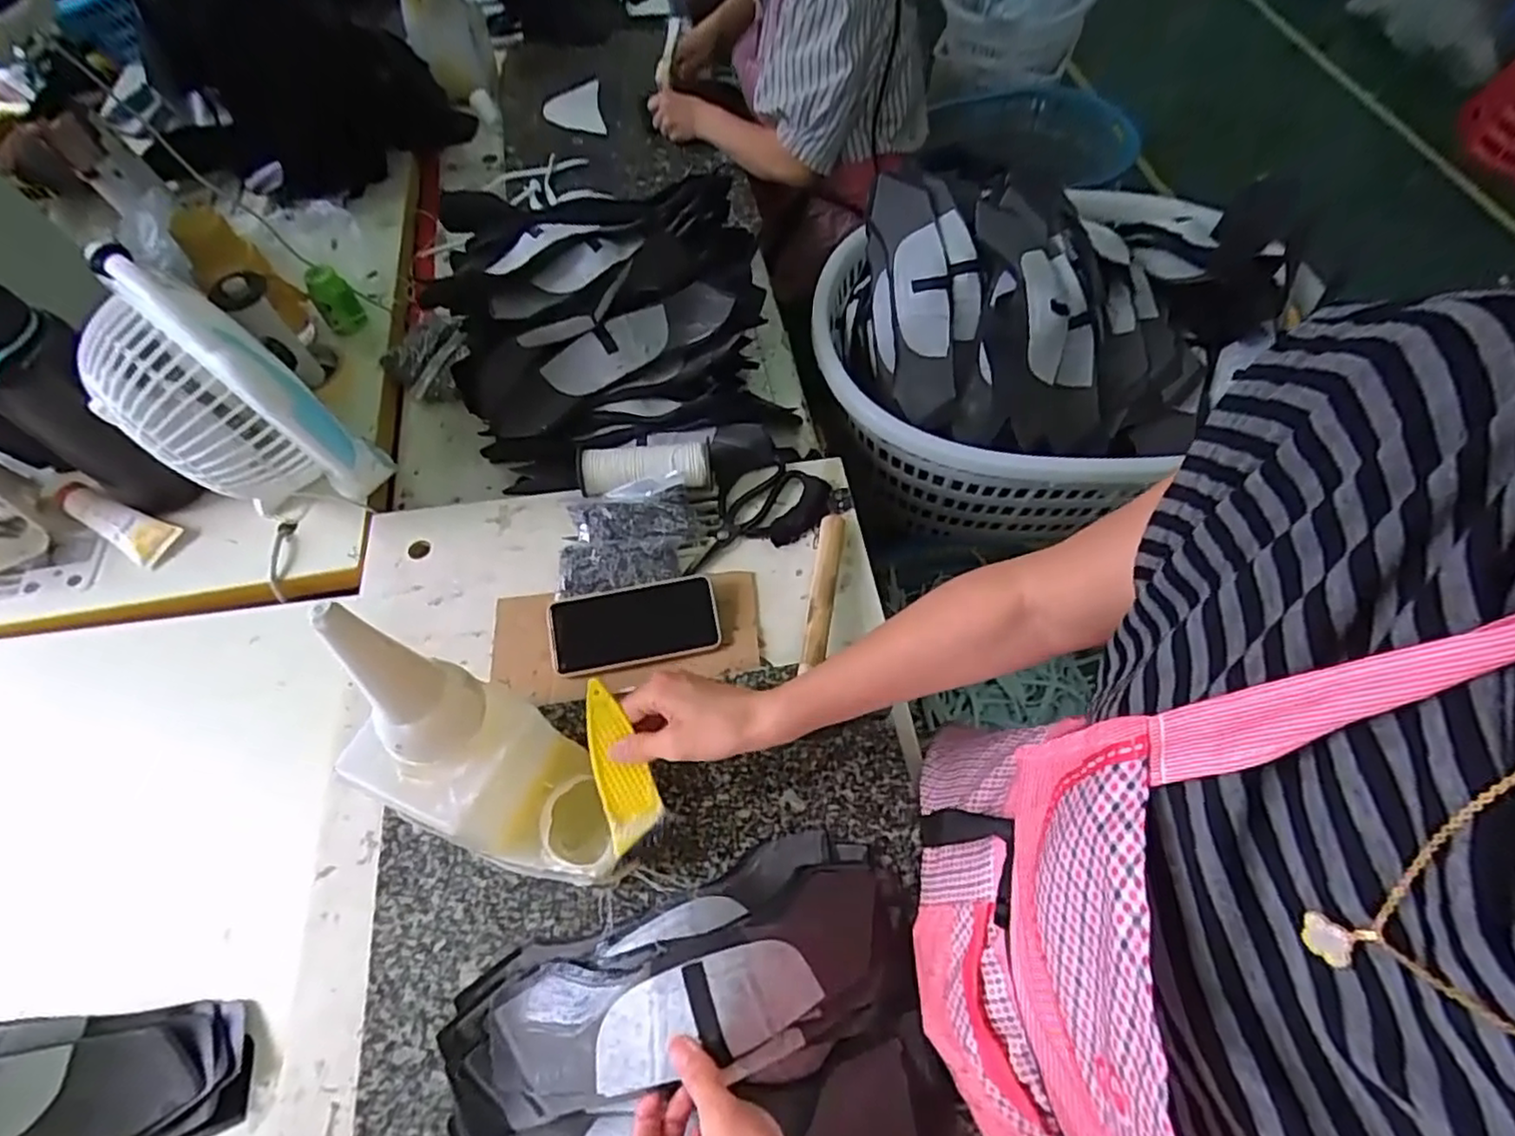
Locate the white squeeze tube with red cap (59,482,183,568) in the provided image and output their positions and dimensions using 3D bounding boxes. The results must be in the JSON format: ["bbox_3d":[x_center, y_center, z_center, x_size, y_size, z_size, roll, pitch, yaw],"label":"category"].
[{"bbox_3d":[-0.692,-0.053,0.741,0.149,0.023,0.046,25,63,14],"label":"white squeeze tube with red cap"}]

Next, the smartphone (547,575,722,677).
[{"bbox_3d":[-0.120,0.056,0.667,0.161,0.017,0.076,-10,70,-5],"label":"smartphone"}]

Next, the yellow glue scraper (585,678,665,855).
[{"bbox_3d":[-0.105,0.143,0.506,0.042,0.010,0.120,-20,89,3],"label":"yellow glue scraper"}]

